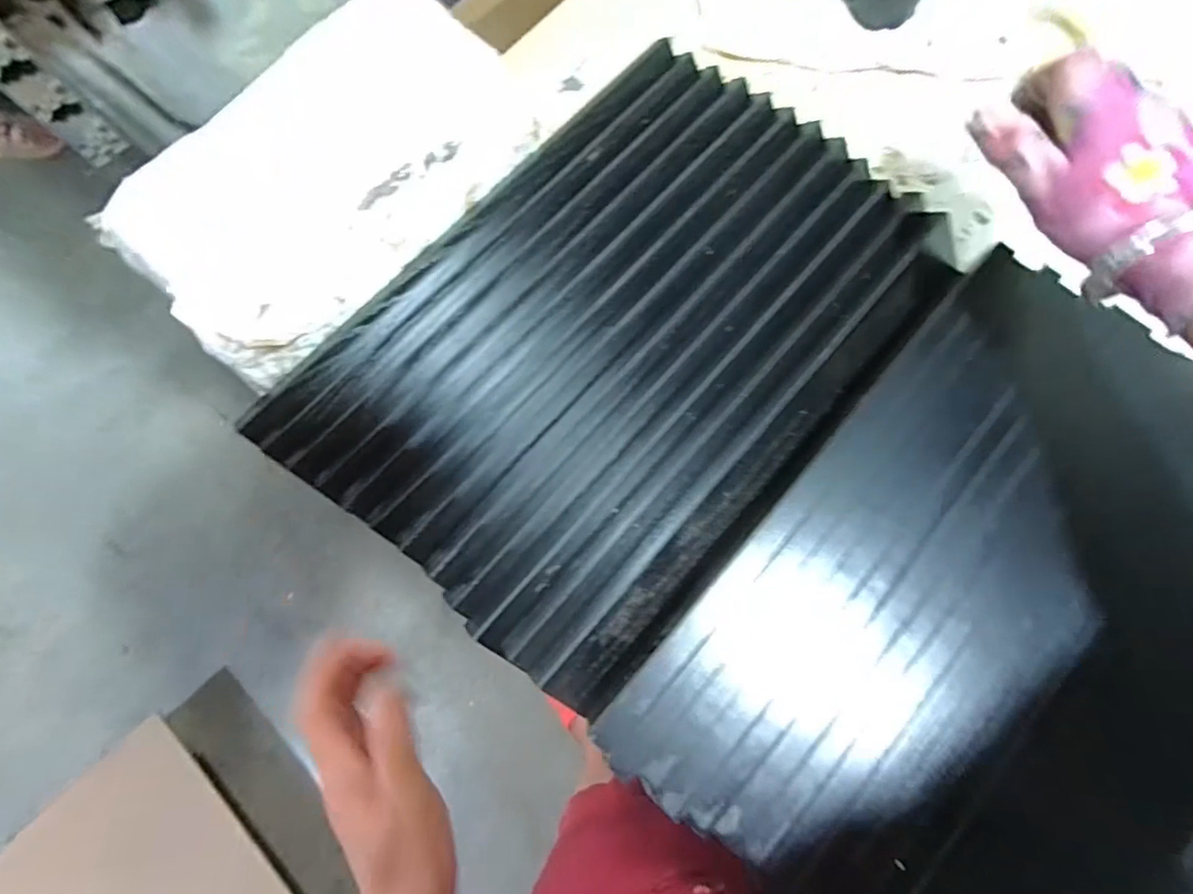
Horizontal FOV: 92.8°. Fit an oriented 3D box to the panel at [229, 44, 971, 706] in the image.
[{"bbox_3d":[0.020,-0.070,0.366,0.262,0.032,0.379,41,82,9],"label":"panel"}]

